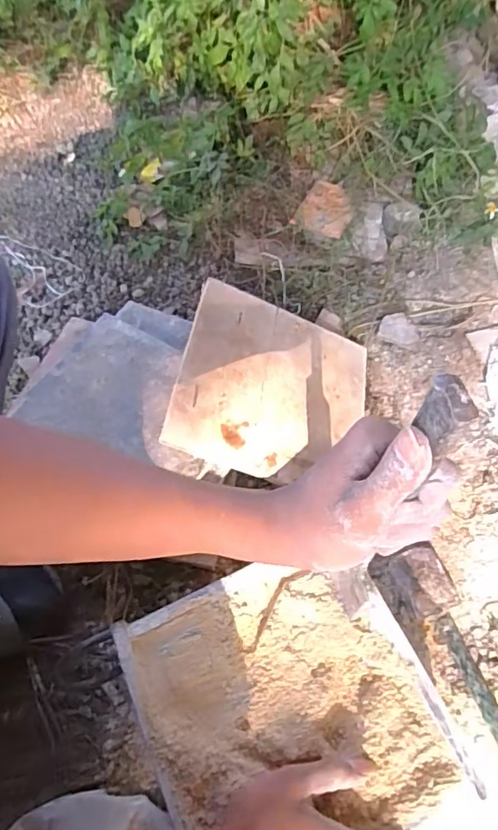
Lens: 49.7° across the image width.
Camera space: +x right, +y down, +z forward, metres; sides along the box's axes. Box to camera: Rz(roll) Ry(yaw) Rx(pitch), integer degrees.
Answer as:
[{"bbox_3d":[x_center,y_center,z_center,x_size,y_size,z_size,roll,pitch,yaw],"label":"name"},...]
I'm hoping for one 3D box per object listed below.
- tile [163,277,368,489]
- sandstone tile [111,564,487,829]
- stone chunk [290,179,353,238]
[{"bbox_3d":[0.035,-0.032,0.675,0.243,0.013,0.243,21,59,-16],"label":"tile"},{"bbox_3d":[0.028,0.230,0.439,0.223,0.021,0.213,-22,61,-8],"label":"sandstone tile"},{"bbox_3d":[0.129,-0.340,0.890,0.084,0.028,0.121,20,59,14],"label":"stone chunk"}]

